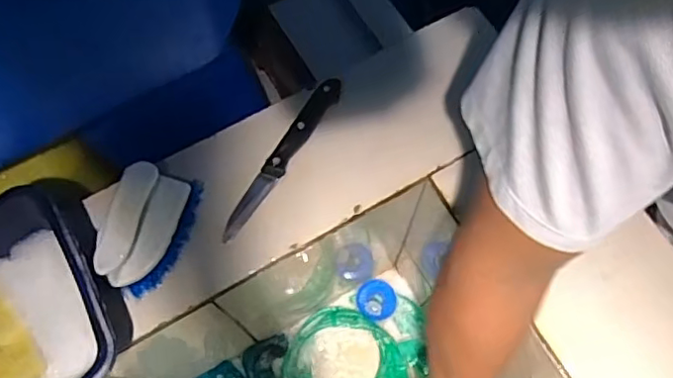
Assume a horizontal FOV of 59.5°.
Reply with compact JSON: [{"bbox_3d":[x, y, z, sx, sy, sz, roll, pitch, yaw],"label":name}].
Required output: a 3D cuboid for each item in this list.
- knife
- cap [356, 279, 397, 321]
[{"bbox_3d":[-0.049,-0.029,0.523,0.020,0.020,0.170,31,73,12],"label":"knife"},{"bbox_3d":[0.056,0.154,0.823,0.055,0.025,0.056,0,69,1],"label":"cap"}]

